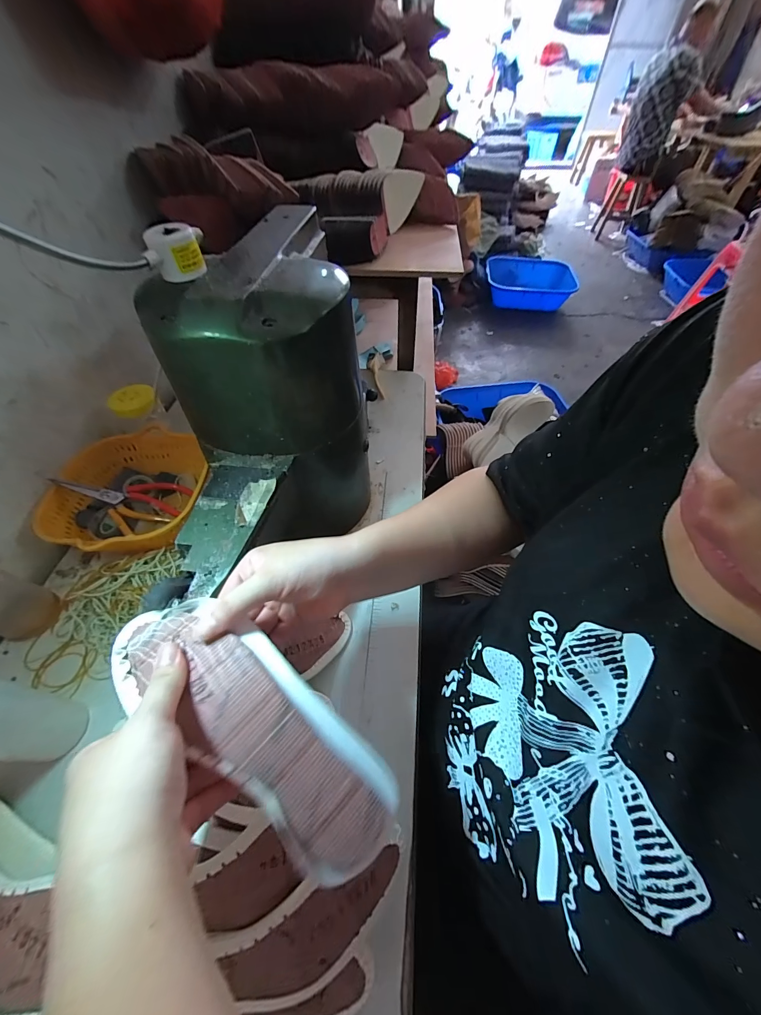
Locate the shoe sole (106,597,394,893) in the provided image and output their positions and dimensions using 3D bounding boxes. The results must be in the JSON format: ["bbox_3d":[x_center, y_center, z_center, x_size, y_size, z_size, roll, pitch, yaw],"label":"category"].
[{"bbox_3d":[-0.084,0.146,0.239,0.224,0.033,0.078,39,61,6],"label":"shoe sole"}]

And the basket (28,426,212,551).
[{"bbox_3d":[-0.369,-0.015,0.538,0.209,0.084,0.226,-6,54,-4],"label":"basket"}]

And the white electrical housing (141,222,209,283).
[{"bbox_3d":[-0.185,-0.233,0.318,0.051,0.036,0.037,-21,56,-14],"label":"white electrical housing"}]

